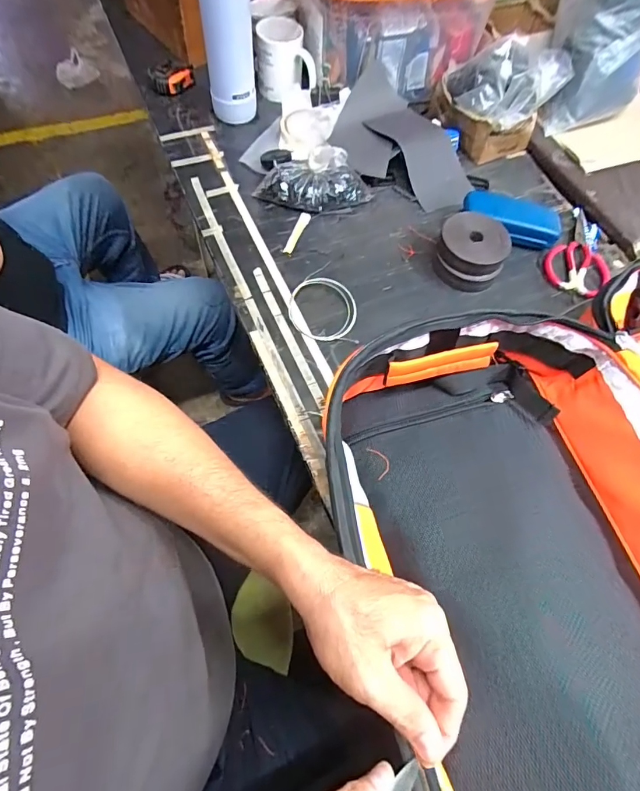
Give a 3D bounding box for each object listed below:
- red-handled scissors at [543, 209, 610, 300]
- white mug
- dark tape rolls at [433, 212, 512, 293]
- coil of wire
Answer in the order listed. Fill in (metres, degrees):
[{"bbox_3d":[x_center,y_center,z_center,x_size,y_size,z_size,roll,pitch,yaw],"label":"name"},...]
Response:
[{"bbox_3d":[0.408,-0.232,0.682,0.091,0.018,0.176,19,65,6],"label":"red-handled scissors"},{"bbox_3d":[-0.063,-0.563,0.740,0.088,0.089,0.111,-18,67,-11],"label":"white mug"},{"bbox_3d":[0.218,-0.208,0.626,0.094,0.052,0.095,14,65,4],"label":"dark tape rolls"},{"bbox_3d":[0.003,-0.134,0.600,0.092,0.010,0.134,0,64,-3],"label":"coil of wire"}]

